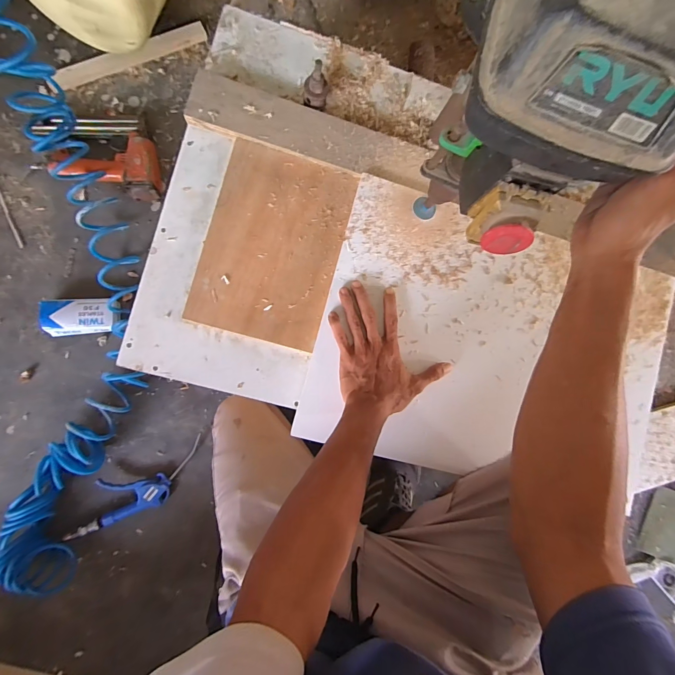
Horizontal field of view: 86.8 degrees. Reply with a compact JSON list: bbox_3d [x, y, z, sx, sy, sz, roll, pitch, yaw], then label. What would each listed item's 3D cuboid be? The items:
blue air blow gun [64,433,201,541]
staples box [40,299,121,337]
[{"bbox_3d":[-0.394,0.298,0.701,0.278,0.024,0.093,-22,91,-7],"label":"blue air blow gun"},{"bbox_3d":[-0.493,-0.039,0.691,0.136,0.038,0.067,-4,88,-7],"label":"staples box"}]

